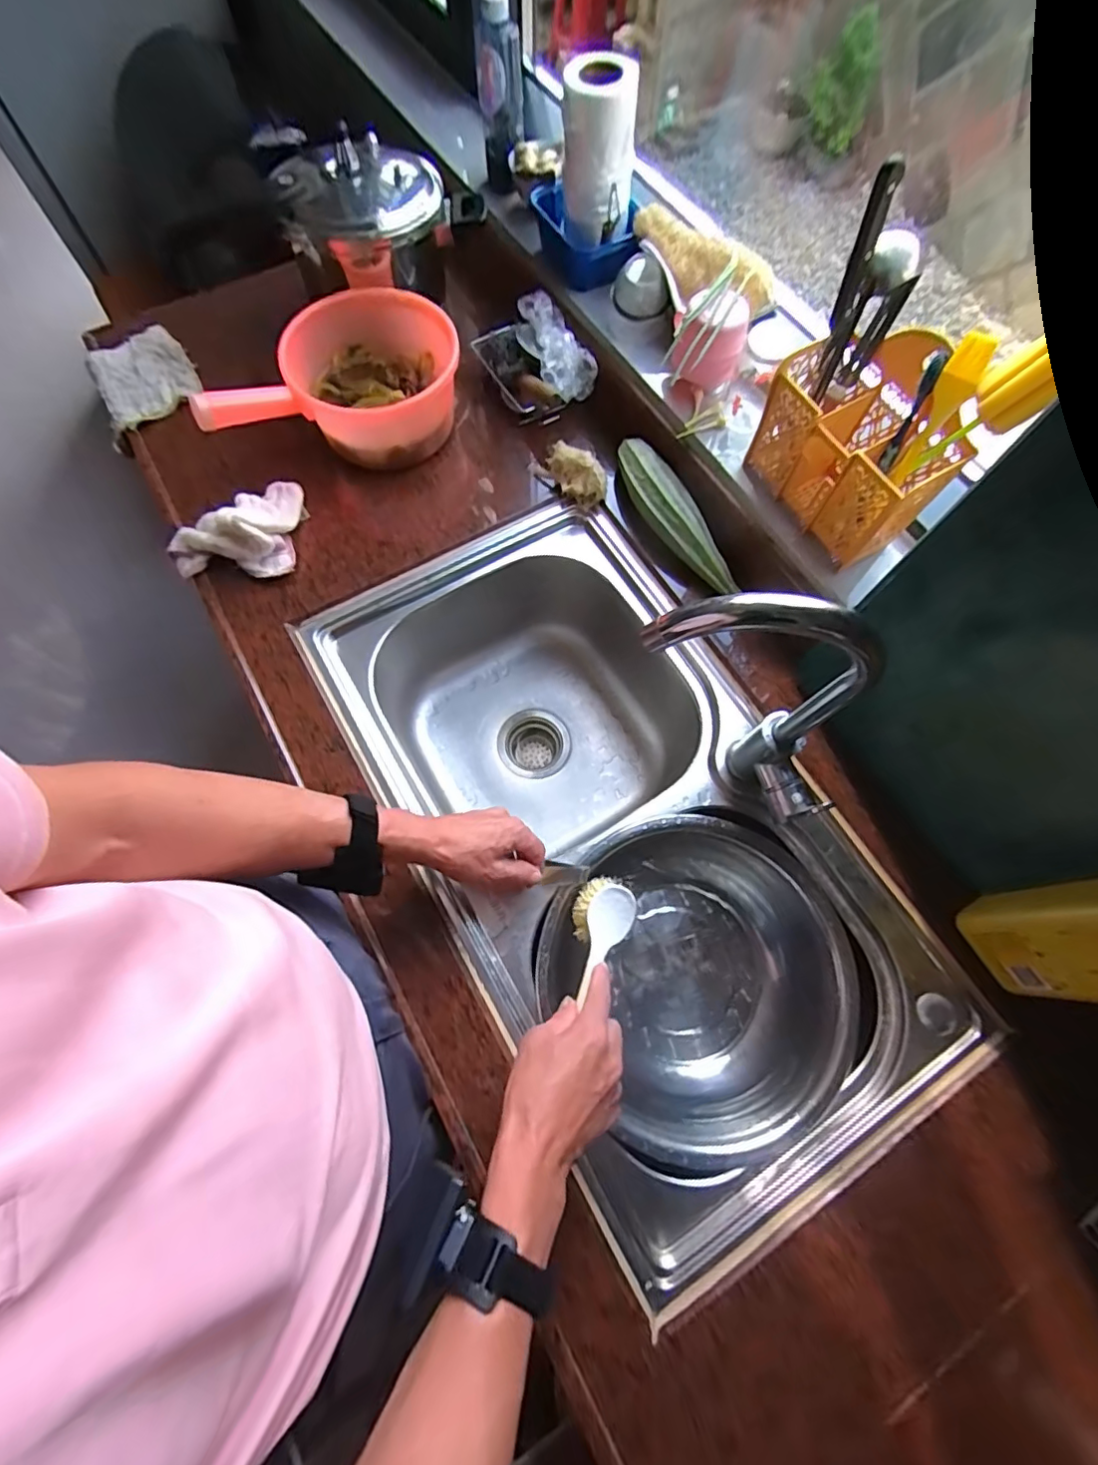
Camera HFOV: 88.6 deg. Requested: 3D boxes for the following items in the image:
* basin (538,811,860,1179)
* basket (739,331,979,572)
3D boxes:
[{"bbox_3d":[0.160,0.256,0.612,0.287,0.085,0.308,0,69,-1],"label":"basin"},{"bbox_3d":[0.314,-0.295,0.575,0.096,0.163,0.181,-29,73,-12],"label":"basket"}]

